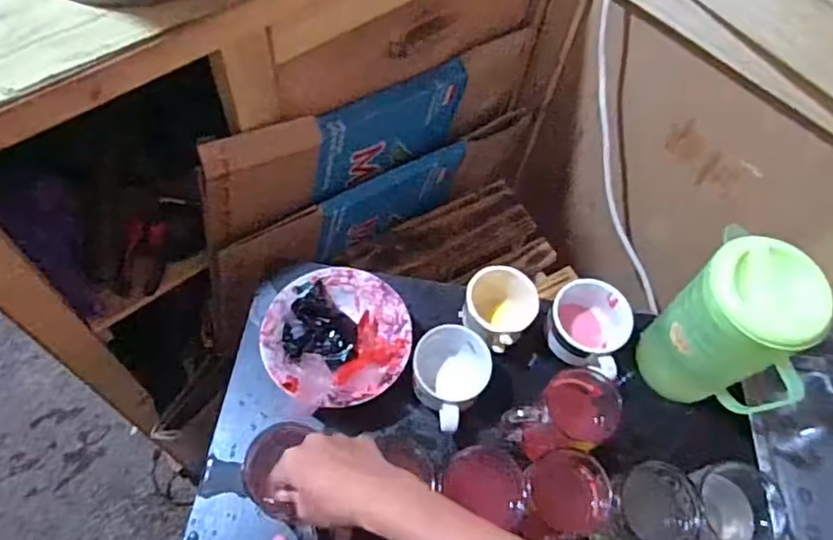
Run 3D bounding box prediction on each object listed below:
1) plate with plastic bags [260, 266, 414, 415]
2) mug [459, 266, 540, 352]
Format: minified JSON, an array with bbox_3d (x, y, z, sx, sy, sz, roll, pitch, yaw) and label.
[{"bbox_3d":[-0.085,0.075,0.667,0.150,0.039,0.153,1,63,-2],"label":"plate with plastic bags"},{"bbox_3d":[0.093,0.046,0.707,0.077,0.085,0.085,33,66,13],"label":"mug"}]

